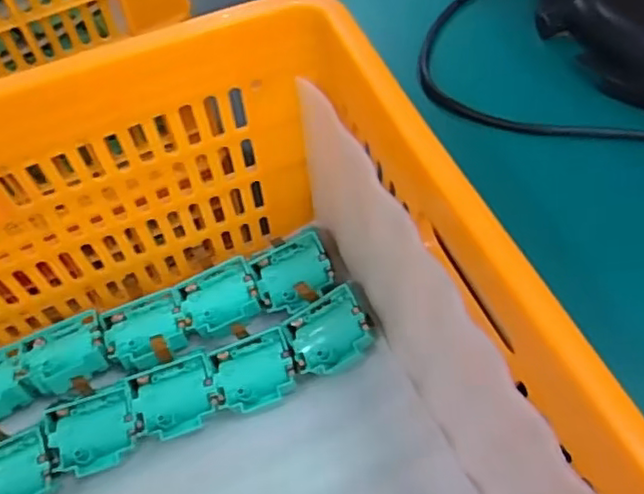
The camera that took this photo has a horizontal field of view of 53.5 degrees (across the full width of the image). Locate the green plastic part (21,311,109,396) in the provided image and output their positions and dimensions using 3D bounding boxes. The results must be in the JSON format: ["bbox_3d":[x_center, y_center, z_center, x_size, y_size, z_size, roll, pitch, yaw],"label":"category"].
[{"bbox_3d":[-0.239,0.100,0.590,0.073,0.021,0.066,-20,60,-9],"label":"green plastic part"}]

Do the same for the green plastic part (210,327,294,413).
[{"bbox_3d":[-0.063,0.112,0.576,0.073,0.015,0.063,-16,59,-6],"label":"green plastic part"}]

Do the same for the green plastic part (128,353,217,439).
[{"bbox_3d":[-0.134,0.135,0.576,0.074,0.019,0.067,-19,59,-8],"label":"green plastic part"}]

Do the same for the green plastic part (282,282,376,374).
[{"bbox_3d":[0.009,0.080,0.591,0.078,0.021,0.068,-30,62,7],"label":"green plastic part"}]

